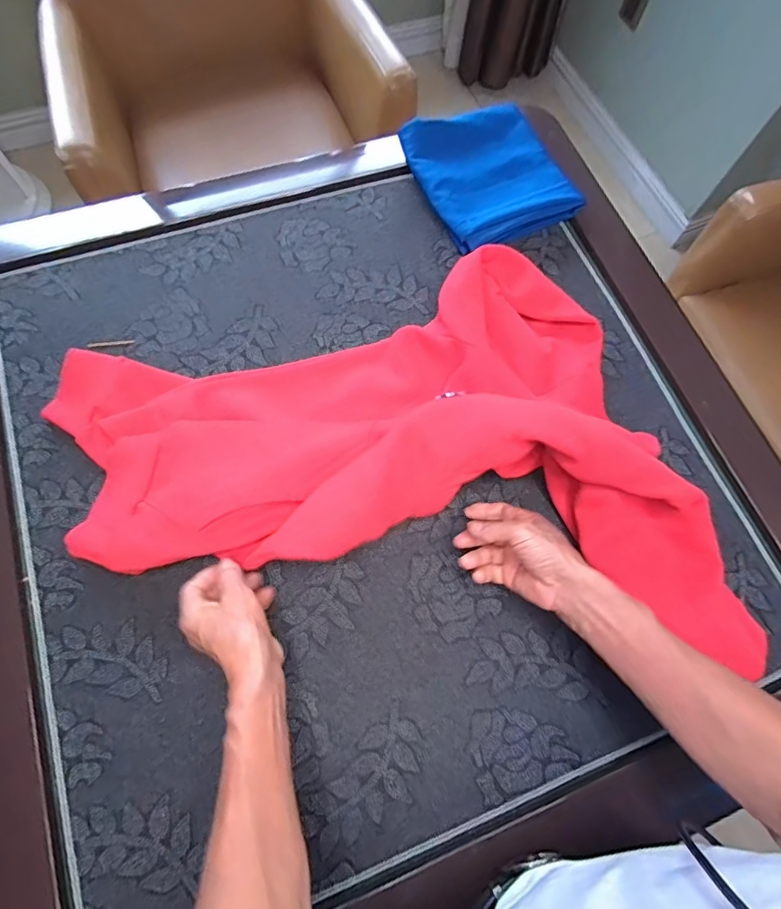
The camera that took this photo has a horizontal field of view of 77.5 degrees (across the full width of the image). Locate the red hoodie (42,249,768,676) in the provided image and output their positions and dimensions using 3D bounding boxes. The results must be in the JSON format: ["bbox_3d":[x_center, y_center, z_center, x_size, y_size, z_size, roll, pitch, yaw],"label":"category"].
[{"bbox_3d":[0.004,-0.055,0.534,0.717,0.129,0.405,8,71,0],"label":"red hoodie"}]

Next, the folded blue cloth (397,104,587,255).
[{"bbox_3d":[0.144,-0.404,0.697,0.206,0.055,0.197,-22,73,-10],"label":"folded blue cloth"}]

